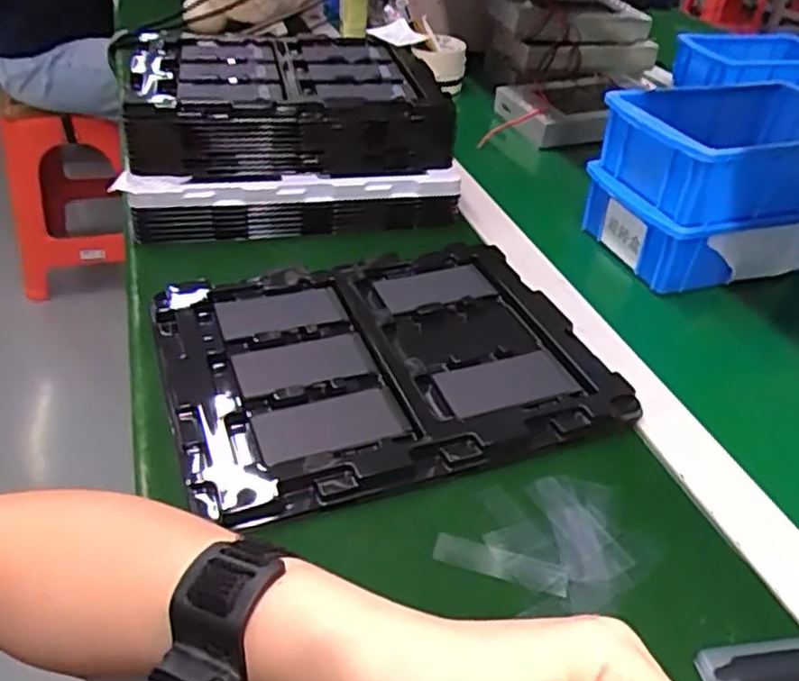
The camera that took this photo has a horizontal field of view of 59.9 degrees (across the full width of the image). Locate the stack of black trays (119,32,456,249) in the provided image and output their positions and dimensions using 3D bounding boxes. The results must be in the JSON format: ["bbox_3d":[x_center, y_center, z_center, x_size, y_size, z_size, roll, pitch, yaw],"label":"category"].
[{"bbox_3d":[-0.100,-0.204,0.650,0.275,0.087,0.233,-4,40,-10],"label":"stack of black trays"}]

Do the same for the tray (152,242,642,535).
[{"bbox_3d":[-0.011,0.007,0.469,0.275,0.012,0.215,-11,42,-18],"label":"tray"}]

